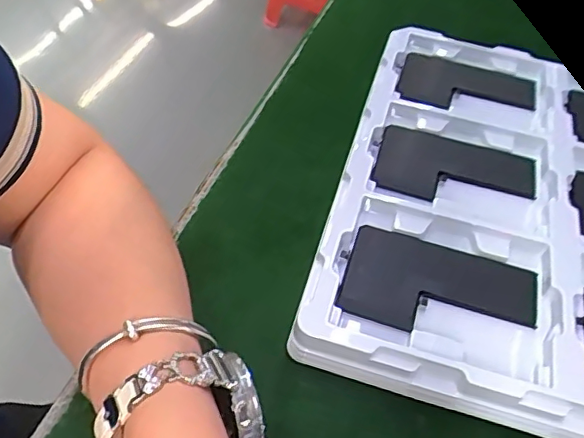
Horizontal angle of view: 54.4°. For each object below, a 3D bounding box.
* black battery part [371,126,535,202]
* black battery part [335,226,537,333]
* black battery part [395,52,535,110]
[{"bbox_3d":[0.109,-0.032,0.382,0.103,0.006,0.064,14,49,6],"label":"black battery part"},{"bbox_3d":[0.083,0.040,0.319,0.105,0.008,0.064,17,50,8],"label":"black battery part"},{"bbox_3d":[0.135,-0.101,0.440,0.101,0.013,0.075,17,52,8],"label":"black battery part"}]

